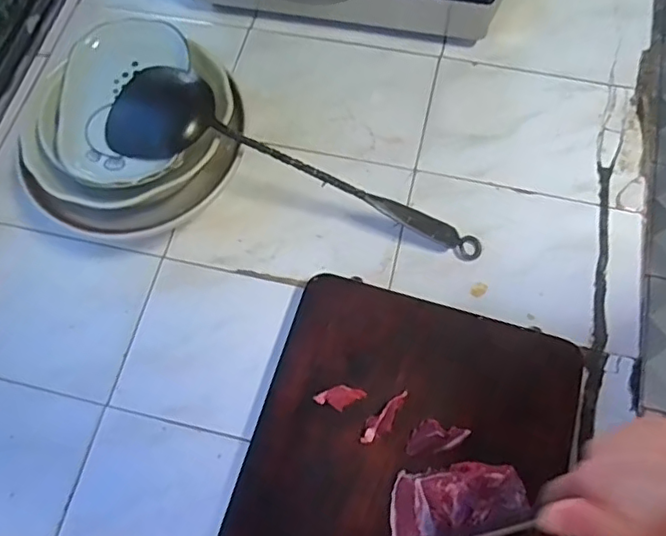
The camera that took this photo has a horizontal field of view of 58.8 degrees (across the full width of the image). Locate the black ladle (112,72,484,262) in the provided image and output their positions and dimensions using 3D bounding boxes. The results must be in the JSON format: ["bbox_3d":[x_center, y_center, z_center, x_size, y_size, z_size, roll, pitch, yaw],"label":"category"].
[{"bbox_3d":[-0.029,-0.079,0.535,0.357,0.047,0.087,24,70,-7],"label":"black ladle"}]

